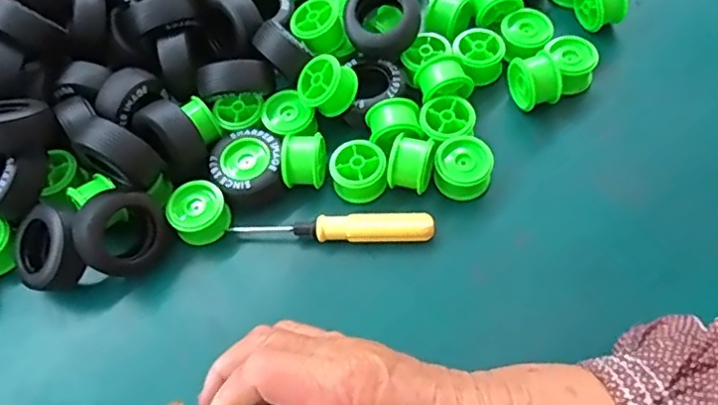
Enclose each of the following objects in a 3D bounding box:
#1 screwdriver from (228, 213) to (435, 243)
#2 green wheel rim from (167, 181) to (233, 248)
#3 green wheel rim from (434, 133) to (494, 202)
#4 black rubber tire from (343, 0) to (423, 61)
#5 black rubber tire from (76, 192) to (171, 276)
[{"bbox_3d":[-0.015,0.017,0.350,0.116,0.013,0.014,-3,60,6],"label":"screwdriver"},{"bbox_3d":[-0.096,0.007,0.357,0.033,0.019,0.033,-3,60,5],"label":"green wheel rim"},{"bbox_3d":[0.063,-0.021,0.359,0.033,0.021,0.032,-3,60,5],"label":"green wheel rim"},{"bbox_3d":[0.016,-0.120,0.391,0.048,0.025,0.050,-4,95,3],"label":"black rubber tire"},{"bbox_3d":[-0.137,0.018,0.341,0.048,0.024,0.046,-27,102,-33],"label":"black rubber tire"}]

